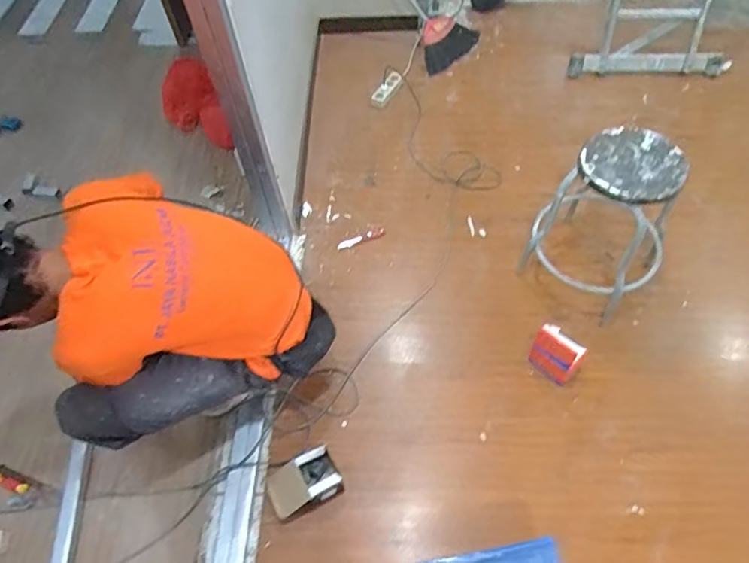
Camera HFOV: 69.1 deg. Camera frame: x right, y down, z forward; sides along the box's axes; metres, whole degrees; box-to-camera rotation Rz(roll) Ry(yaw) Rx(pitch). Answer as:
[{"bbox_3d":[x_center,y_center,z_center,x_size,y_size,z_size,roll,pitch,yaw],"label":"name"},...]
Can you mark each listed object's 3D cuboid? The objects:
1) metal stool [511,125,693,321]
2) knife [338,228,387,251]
[{"bbox_3d":[0.669,-0.164,1.571,0.333,0.479,0.328,-1,55,1],"label":"metal stool"},{"bbox_3d":[-0.047,-0.150,1.922,0.177,0.017,0.038,-20,57,-9],"label":"knife"}]

